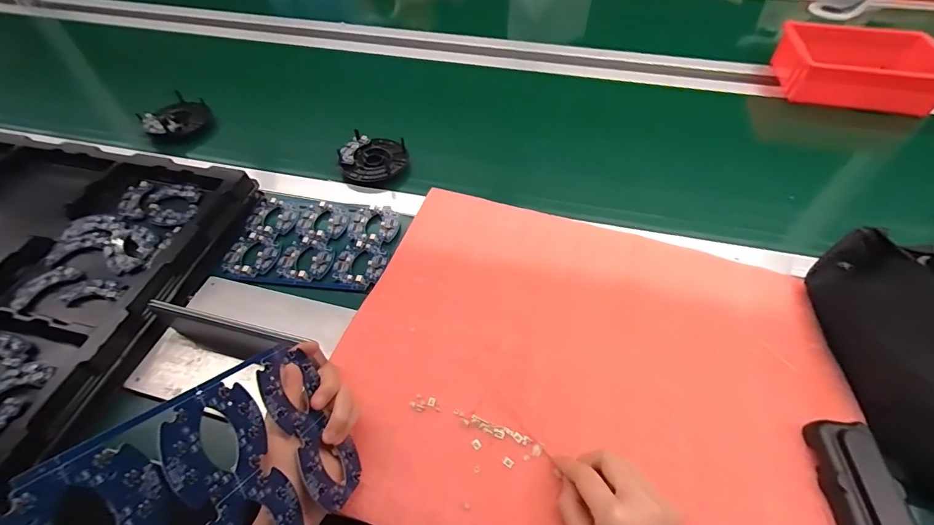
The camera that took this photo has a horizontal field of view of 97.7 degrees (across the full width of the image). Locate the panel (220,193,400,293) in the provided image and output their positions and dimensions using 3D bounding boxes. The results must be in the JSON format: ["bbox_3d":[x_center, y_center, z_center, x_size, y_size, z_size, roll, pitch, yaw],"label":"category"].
[{"bbox_3d":[-0.194,-0.030,0.522,0.193,0.013,0.139,6,51,5],"label":"panel"}]

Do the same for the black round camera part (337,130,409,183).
[{"bbox_3d":[-0.140,-0.160,0.615,0.096,0.026,0.102,0,51,0],"label":"black round camera part"}]

